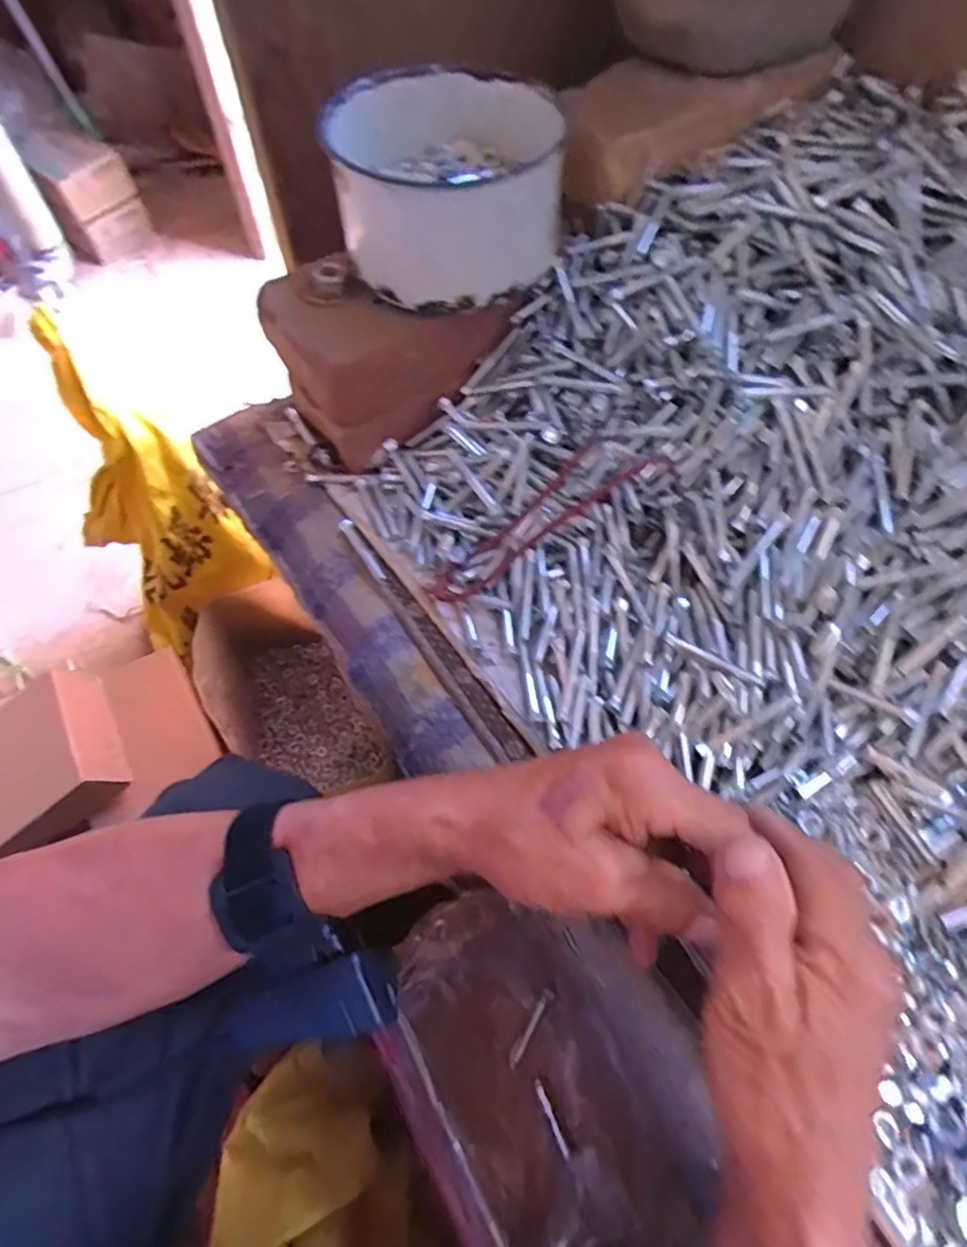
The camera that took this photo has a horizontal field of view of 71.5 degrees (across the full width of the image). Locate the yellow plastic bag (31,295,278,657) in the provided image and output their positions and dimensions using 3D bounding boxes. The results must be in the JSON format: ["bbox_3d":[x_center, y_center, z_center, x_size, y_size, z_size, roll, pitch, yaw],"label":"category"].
[{"bbox_3d":[-0.367,-0.127,0.709,0.202,0.291,0.141,40,68,19],"label":"yellow plastic bag"}]

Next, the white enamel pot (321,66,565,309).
[{"bbox_3d":[-0.019,-0.270,0.414,0.137,0.064,0.152,-14,62,-8],"label":"white enamel pot"}]

